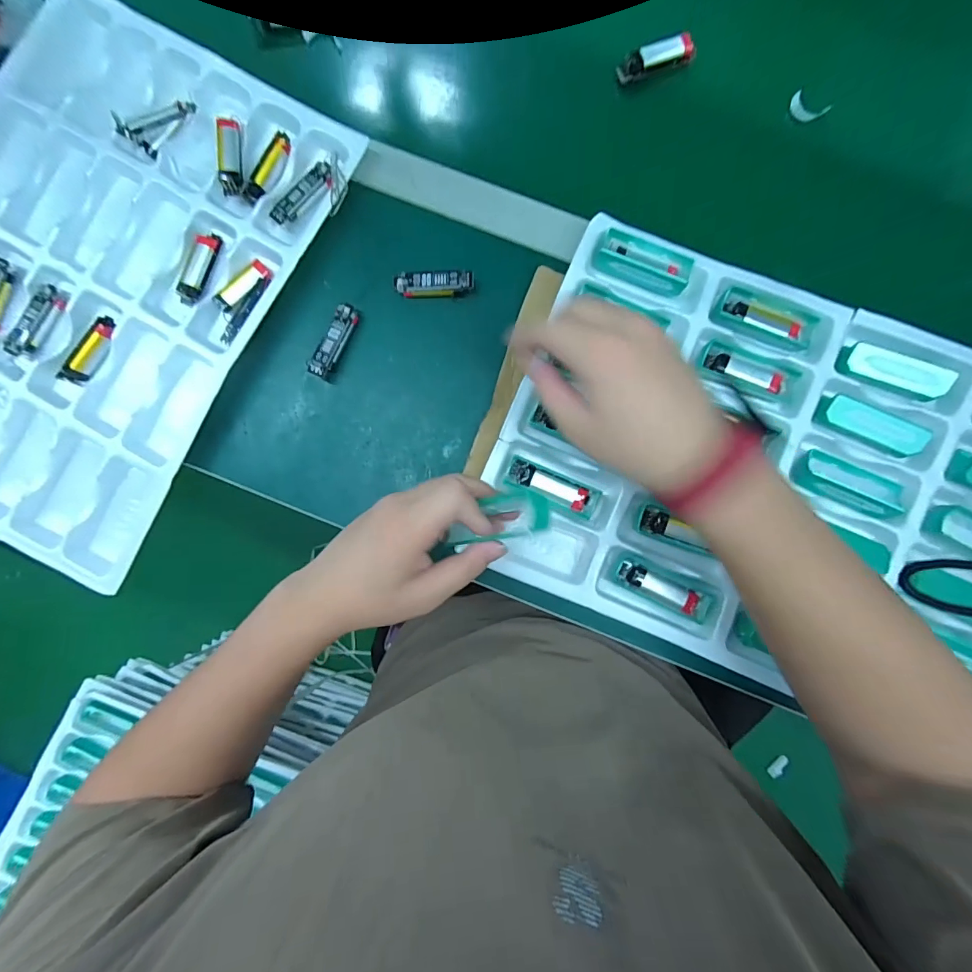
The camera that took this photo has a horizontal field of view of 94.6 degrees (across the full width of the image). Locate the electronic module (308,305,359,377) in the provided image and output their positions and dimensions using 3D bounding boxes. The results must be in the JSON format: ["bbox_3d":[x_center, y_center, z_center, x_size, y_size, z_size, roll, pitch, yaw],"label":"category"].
[{"bbox_3d":[-0.134,-0.128,0.399,0.018,0.020,0.066,26,89,3],"label":"electronic module"}]

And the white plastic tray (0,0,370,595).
[{"bbox_3d":[-0.352,-0.182,0.399,0.312,0.031,0.454,30,90,3],"label":"white plastic tray"}]

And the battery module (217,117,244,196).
[{"bbox_3d":[-0.224,-0.289,0.393,0.021,0.012,0.064,-1,88,2],"label":"battery module"}]

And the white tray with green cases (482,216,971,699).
[{"bbox_3d":[0.243,-0.002,0.371,0.444,0.034,0.312,21,89,3],"label":"white tray with green cases"}]

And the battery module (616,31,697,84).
[{"bbox_3d":[0.154,-0.384,0.405,0.071,0.015,0.019,-22,87,1],"label":"battery module"}]

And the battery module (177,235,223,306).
[{"bbox_3d":[-0.257,-0.196,0.403,0.021,0.015,0.067,18,89,3],"label":"battery module"}]

